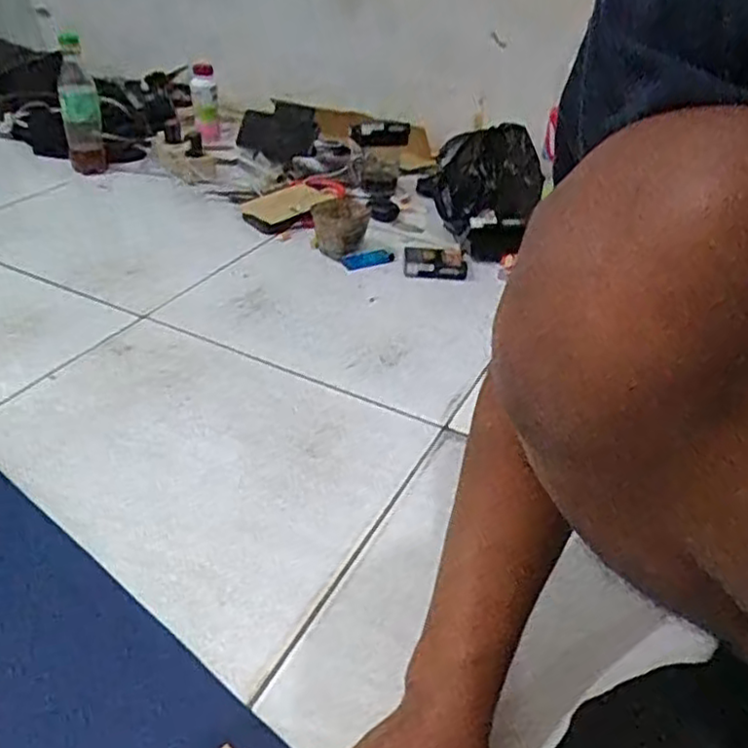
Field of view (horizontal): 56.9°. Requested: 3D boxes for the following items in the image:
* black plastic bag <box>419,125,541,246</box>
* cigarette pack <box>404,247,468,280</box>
[{"bbox_3d":[0.177,-0.293,1.090,0.172,0.159,0.117,-26,44,-35],"label":"black plastic bag"},{"bbox_3d":[0.086,-0.156,0.981,0.086,0.024,0.056,2,36,-5],"label":"cigarette pack"}]

